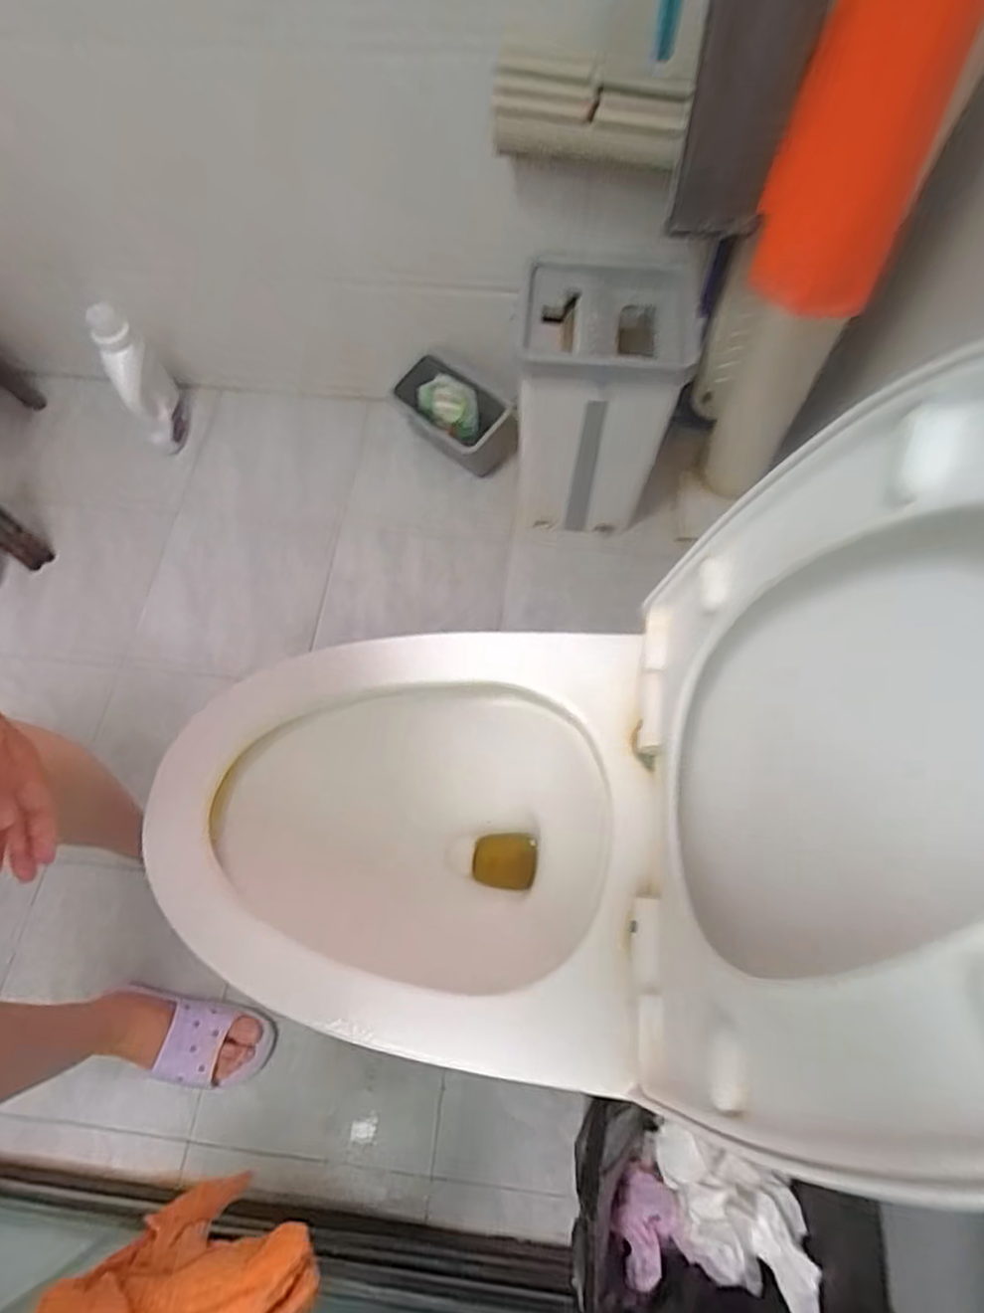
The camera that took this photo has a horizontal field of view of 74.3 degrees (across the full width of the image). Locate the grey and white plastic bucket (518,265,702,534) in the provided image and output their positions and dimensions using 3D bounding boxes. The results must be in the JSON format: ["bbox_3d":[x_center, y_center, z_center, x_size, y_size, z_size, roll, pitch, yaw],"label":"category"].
[{"bbox_3d":[0.159,-0.365,1.030,0.212,0.417,0.211,0,66,1],"label":"grey and white plastic bucket"}]

